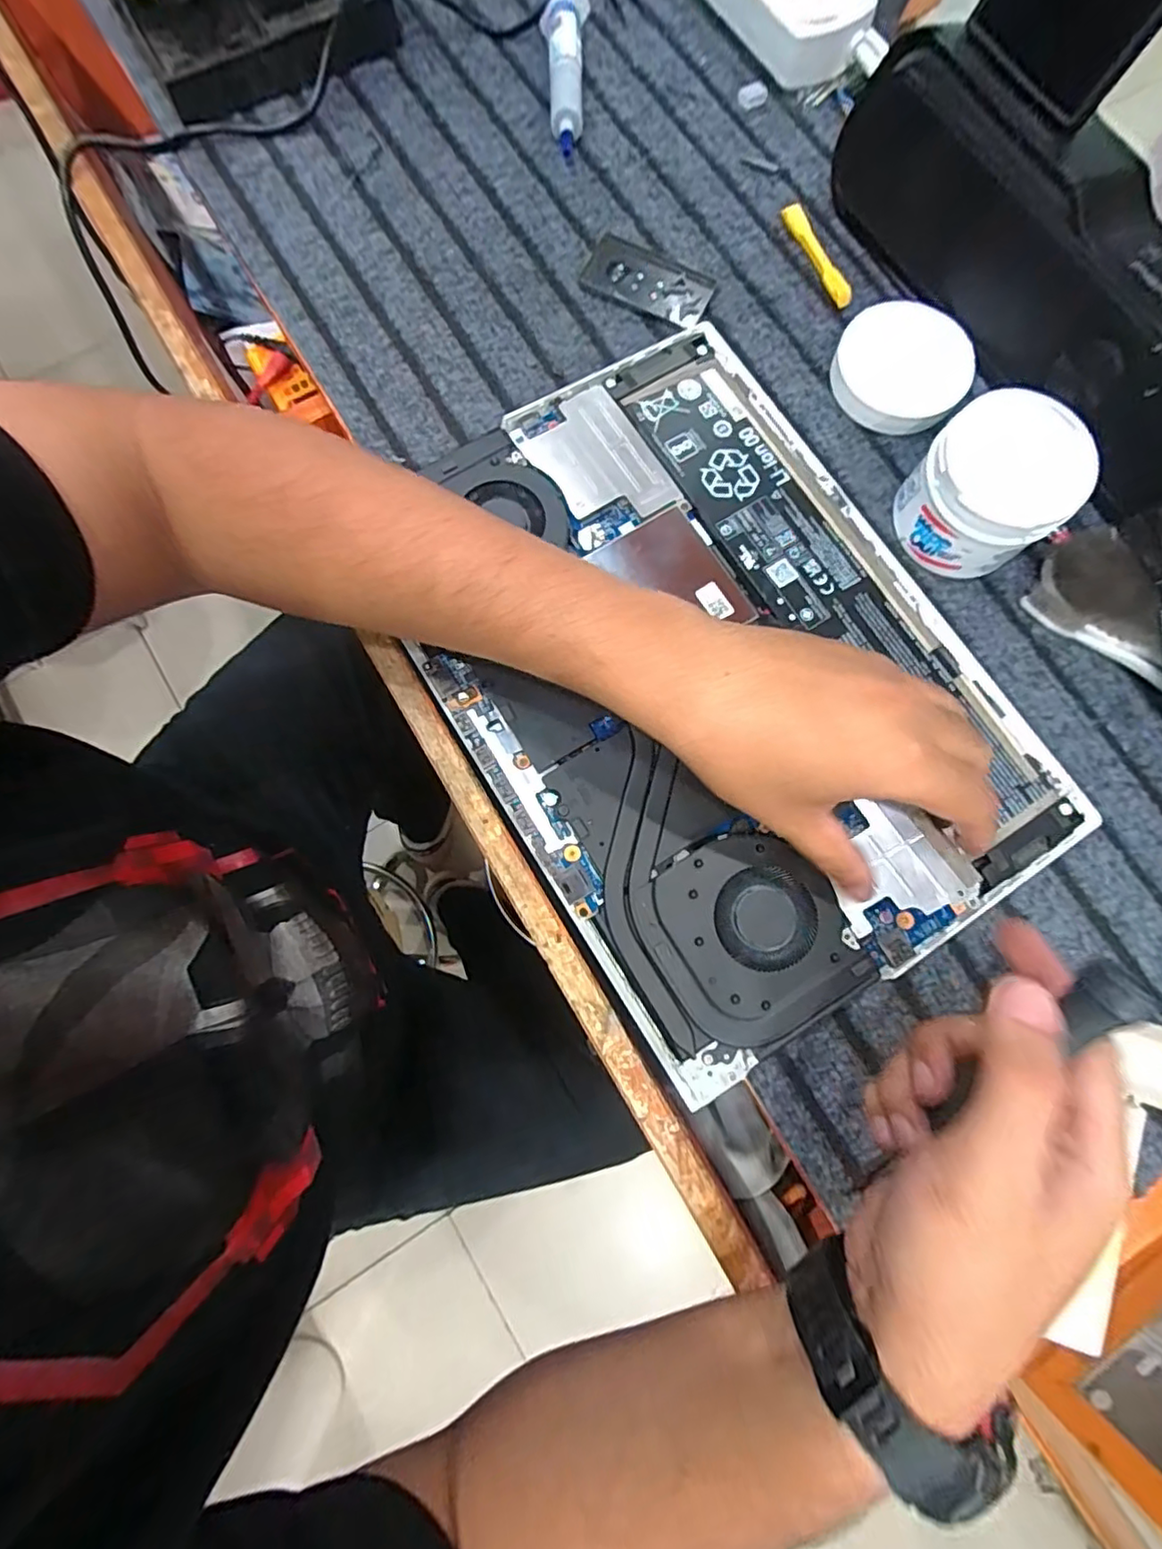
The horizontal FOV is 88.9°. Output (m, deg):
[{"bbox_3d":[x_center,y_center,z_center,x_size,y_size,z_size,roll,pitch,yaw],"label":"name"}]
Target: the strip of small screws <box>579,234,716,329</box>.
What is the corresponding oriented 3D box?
[{"bbox_3d":[0.042,-0.315,0.378,0.081,0.005,0.039,27,80,4],"label":"strip of small screws"}]

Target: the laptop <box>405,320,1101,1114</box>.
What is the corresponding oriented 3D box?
[{"bbox_3d":[0.065,-0.059,0.309,0.255,0.022,0.350,-32,81,-7],"label":"laptop"}]

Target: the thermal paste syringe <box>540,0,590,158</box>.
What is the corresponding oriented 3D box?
[{"bbox_3d":[-0.011,-0.486,0.397,0.028,0.026,0.144,1,79,-1],"label":"thermal paste syringe"}]

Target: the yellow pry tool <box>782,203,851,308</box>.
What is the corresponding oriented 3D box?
[{"bbox_3d":[0.150,-0.331,0.378,0.014,0.007,0.080,-23,80,-5],"label":"yellow pry tool"}]

